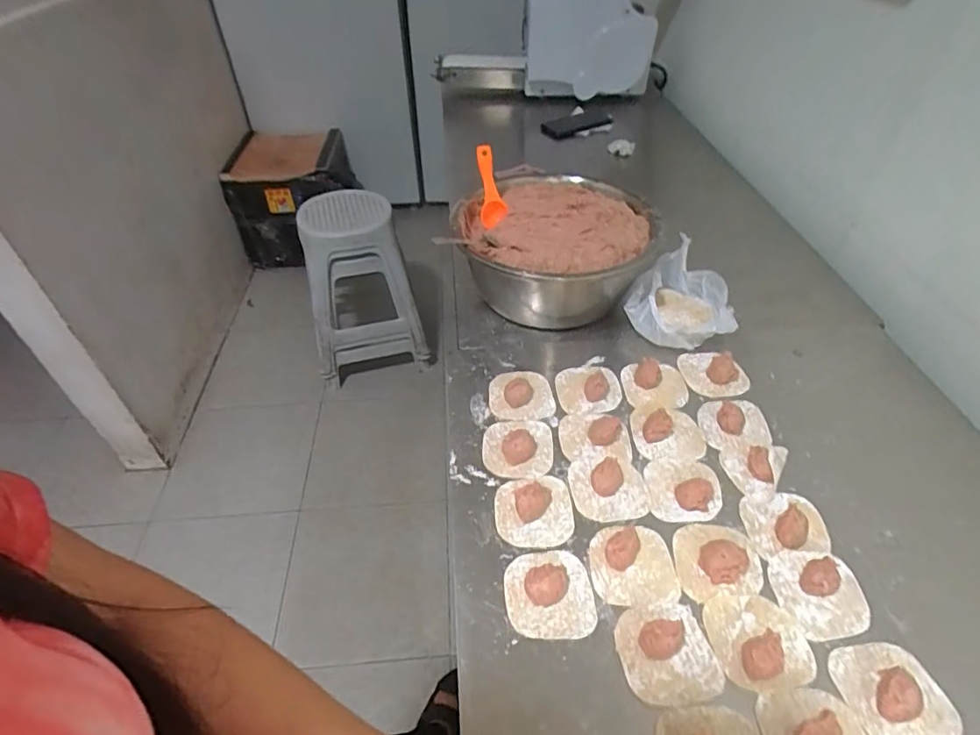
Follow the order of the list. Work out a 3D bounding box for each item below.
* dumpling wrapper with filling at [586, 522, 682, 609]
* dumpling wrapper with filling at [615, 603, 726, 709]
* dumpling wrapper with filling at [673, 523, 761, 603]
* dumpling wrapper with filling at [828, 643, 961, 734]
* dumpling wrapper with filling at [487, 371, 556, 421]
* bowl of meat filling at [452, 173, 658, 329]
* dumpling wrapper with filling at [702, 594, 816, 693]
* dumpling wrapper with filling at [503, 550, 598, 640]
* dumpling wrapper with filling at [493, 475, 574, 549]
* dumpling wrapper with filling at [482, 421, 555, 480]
[{"bbox_3d":[0.134,0.178,0.500,0.078,0.023,0.076,-3,44,-2],"label":"dumpling wrapper with filling"},{"bbox_3d":[0.147,0.231,0.444,0.076,0.026,0.077,-10,45,-9],"label":"dumpling wrapper with filling"},{"bbox_3d":[0.214,0.176,0.505,0.080,0.019,0.071,-6,44,-6],"label":"dumpling wrapper with filling"},{"bbox_3d":[0.321,0.253,0.420,0.079,0.020,0.078,-12,45,-11],"label":"dumpling wrapper with filling"},{"bbox_3d":[0.038,0.027,0.651,0.078,0.023,0.075,-2,44,-1],"label":"dumpling wrapper with filling"},{"bbox_3d":[0.090,-0.161,0.778,0.264,0.124,0.257,0,44,0],"label":"bowl of meat filling"},{"bbox_3d":[0.228,0.223,0.449,0.076,0.033,0.076,-6,44,-5],"label":"dumpling wrapper with filling"},{"bbox_3d":[0.053,0.197,0.479,0.077,0.021,0.077,-4,44,-3],"label":"dumpling wrapper with filling"},{"bbox_3d":[0.044,0.139,0.541,0.077,0.023,0.078,-3,44,-2],"label":"dumpling wrapper with filling"},{"bbox_3d":[0.031,0.087,0.597,0.076,0.016,0.077,2,44,3],"label":"dumpling wrapper with filling"}]

